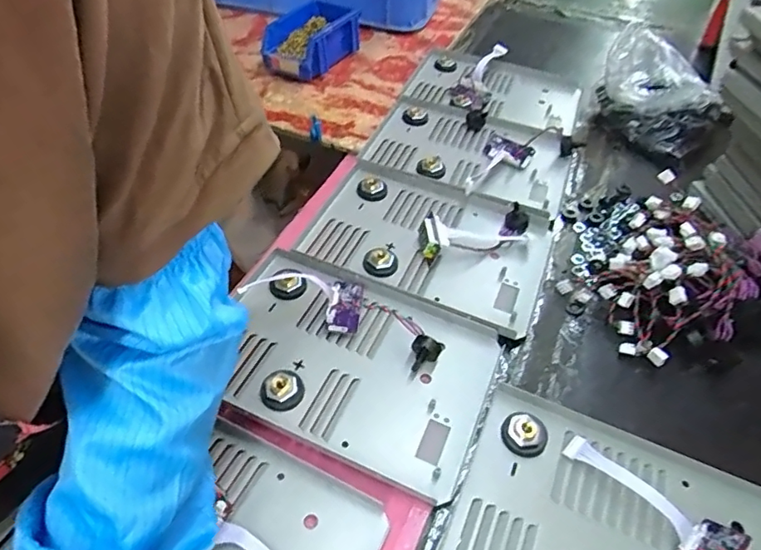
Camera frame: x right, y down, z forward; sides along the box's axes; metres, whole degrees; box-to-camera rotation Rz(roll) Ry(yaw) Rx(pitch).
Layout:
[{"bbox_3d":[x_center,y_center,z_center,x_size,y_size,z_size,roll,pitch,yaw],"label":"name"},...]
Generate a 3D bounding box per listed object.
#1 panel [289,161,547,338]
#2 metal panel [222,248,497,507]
[{"bbox_3d":[0.054,-0.035,0.613,0.265,0.047,0.186,16,50,14],"label":"panel"},{"bbox_3d":[-0.034,0.073,0.496,0.256,0.029,0.182,17,50,15],"label":"metal panel"}]

